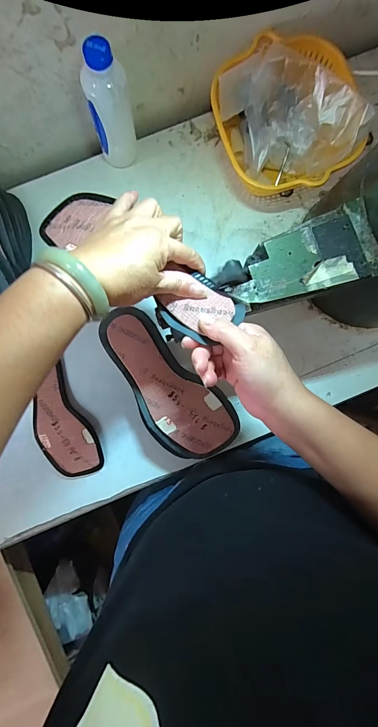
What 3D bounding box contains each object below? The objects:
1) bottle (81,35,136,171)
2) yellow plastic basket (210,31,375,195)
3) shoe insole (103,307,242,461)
[{"bbox_3d":[-0.106,-0.345,0.455,0.050,0.168,0.058,37,87,1],"label":"bottle"},{"bbox_3d":[0.142,-0.352,0.503,0.196,0.102,0.208,0,87,-1],"label":"yellow plastic basket"},{"bbox_3d":[-0.039,0.035,0.470,0.104,0.025,0.241,-44,89,-2],"label":"shoe insole"}]

